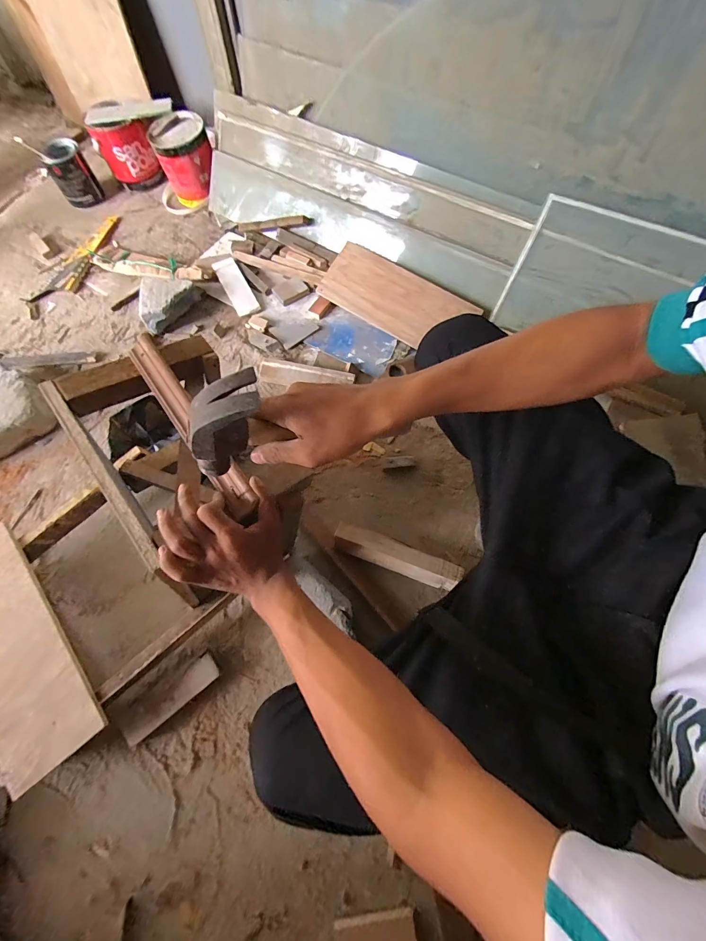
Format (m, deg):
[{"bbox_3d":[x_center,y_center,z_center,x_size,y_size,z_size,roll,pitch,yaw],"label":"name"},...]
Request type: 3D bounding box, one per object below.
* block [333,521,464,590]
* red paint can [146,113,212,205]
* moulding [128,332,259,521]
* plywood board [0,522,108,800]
[{"bbox_3d":[0.080,0.159,0.677,0.238,0.055,0.055,19,70,8],"label":"block"},{"bbox_3d":[-0.467,-0.863,1.024,0.152,0.174,0.133,-20,70,-8],"label":"red paint can"},{"bbox_3d":[-0.205,-0.062,0.453,0.040,0.029,0.294,-36,73,-13],"label":"moulding"},{"bbox_3d":[-0.562,0.289,0.589,0.158,0.013,0.393,-38,76,-9],"label":"plywood board"}]

